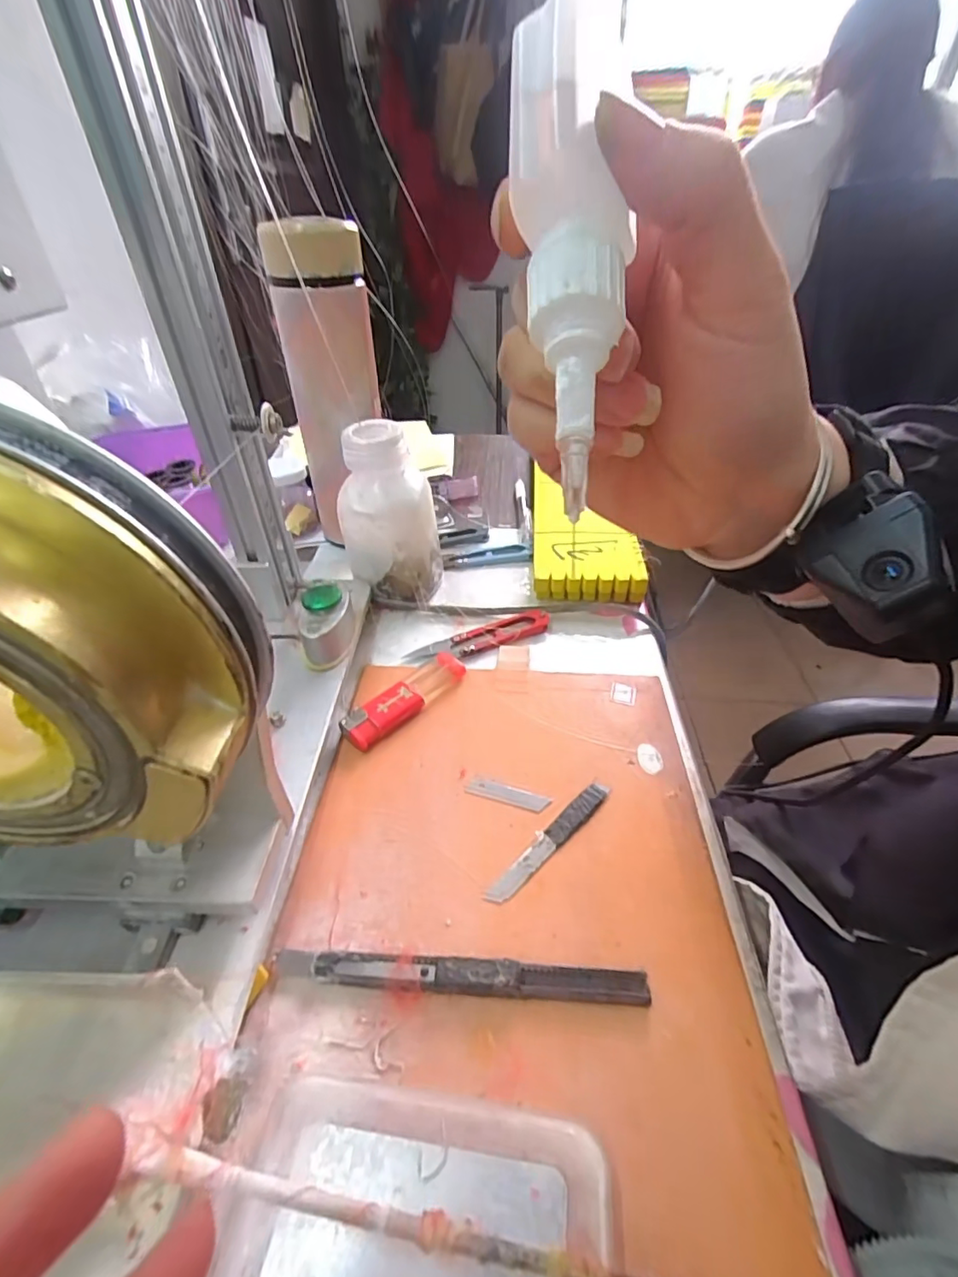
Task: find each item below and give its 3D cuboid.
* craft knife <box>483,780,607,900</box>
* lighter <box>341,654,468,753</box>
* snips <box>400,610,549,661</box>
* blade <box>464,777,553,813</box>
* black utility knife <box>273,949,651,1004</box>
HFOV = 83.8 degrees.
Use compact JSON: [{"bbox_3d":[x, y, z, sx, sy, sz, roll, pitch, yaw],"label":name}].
[{"bbox_3d":[0.034,0.093,0.251,0.079,0.004,0.012,-32,50,-31],"label":"craft knife"},{"bbox_3d":[-0.042,0.036,0.314,0.023,0.011,0.082,33,51,32],"label":"lighter"},{"bbox_3d":[0.001,-0.001,0.361,0.101,0.005,0.022,-16,44,-17],"label":"snips"},{"bbox_3d":[0.015,0.078,0.270,0.042,0.004,0.011,12,43,14],"label":"blade"},{"bbox_3d":[-0.008,0.128,0.205,0.141,0.009,0.011,2,41,3],"label":"black utility knife"}]

